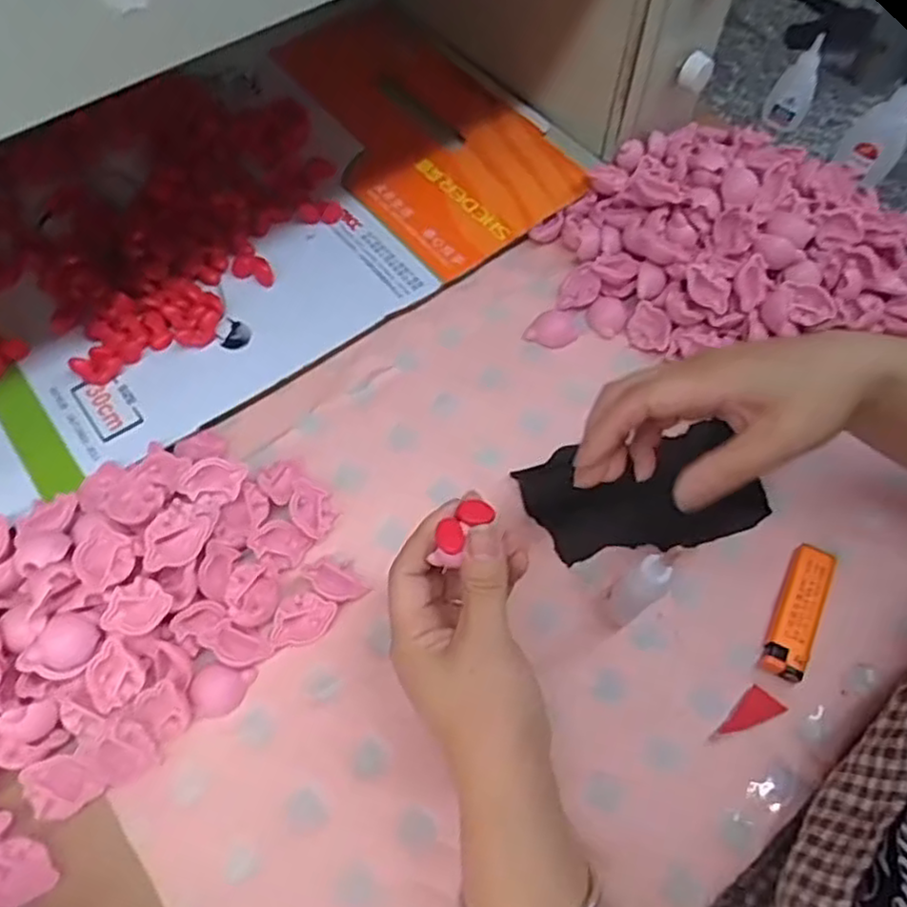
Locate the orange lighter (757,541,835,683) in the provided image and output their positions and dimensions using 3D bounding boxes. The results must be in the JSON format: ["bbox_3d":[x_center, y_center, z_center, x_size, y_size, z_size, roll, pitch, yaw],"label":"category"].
[{"bbox_3d":[0.198,0.090,0.412,0.022,0.012,0.079,27,64,10],"label":"orange lighter"}]

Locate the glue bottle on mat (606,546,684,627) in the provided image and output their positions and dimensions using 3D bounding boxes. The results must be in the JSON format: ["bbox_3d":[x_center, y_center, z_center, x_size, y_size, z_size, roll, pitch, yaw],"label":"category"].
[{"bbox_3d":[0.097,0.068,0.373,0.016,0.086,0.021,-32,69,-18],"label":"glue bottle on mat"}]

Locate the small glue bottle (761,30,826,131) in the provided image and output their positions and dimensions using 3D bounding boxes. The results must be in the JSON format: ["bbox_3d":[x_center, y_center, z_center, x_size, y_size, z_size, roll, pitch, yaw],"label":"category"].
[{"bbox_3d":[0.285,-0.306,0.595,0.034,0.063,0.042,27,64,10],"label":"small glue bottle"}]

